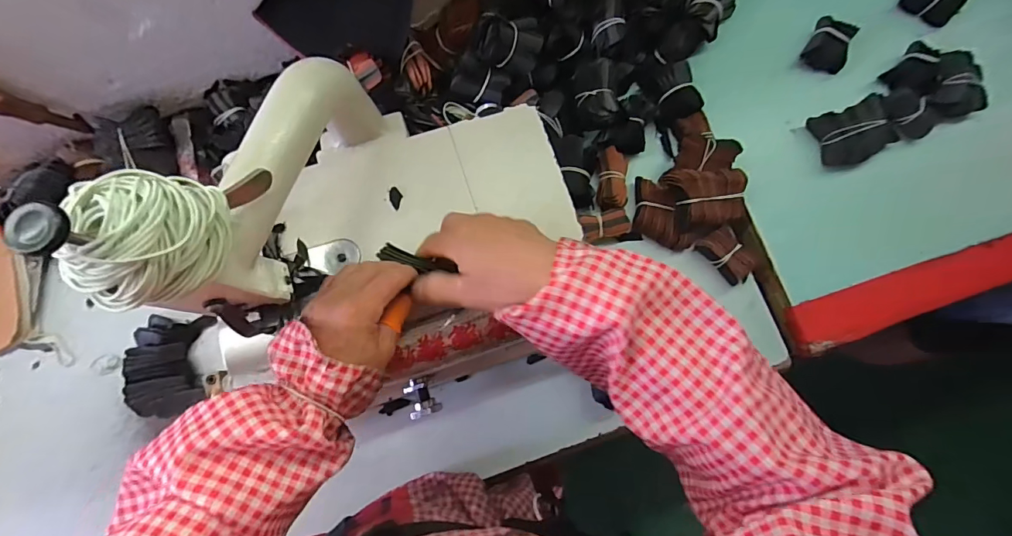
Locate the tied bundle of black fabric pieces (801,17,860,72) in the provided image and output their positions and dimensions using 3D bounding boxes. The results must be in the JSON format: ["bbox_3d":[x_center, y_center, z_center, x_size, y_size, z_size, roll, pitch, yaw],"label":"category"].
[{"bbox_3d":[0.429,-0.294,0.584,0.054,0.025,0.062,30,81,4],"label":"tied bundle of black fabric pieces"}]

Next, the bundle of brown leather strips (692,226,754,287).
[{"bbox_3d":[0.274,-0.015,0.544,0.046,0.023,0.070,-33,82,-6],"label":"bundle of brown leather strips"}]

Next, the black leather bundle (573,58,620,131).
[{"bbox_3d":[0.108,-0.206,0.535,0.049,0.051,0.075,-4,80,-2],"label":"black leather bundle"}]

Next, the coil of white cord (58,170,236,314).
[{"bbox_3d":[-0.184,-0.014,0.228,0.055,0.051,0.070,-1,80,-1],"label":"coil of white cord"}]

